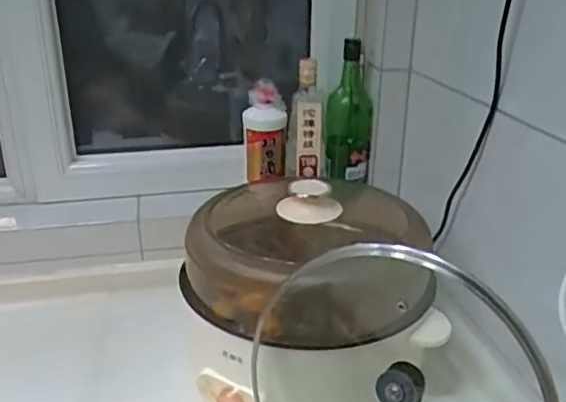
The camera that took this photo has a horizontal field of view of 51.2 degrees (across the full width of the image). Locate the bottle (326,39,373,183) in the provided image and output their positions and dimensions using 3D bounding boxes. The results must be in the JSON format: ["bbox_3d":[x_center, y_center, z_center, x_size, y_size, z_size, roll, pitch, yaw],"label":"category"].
[{"bbox_3d":[0.122,-0.160,1.065,0.079,0.249,0.087,5,24,12],"label":"bottle"}]

